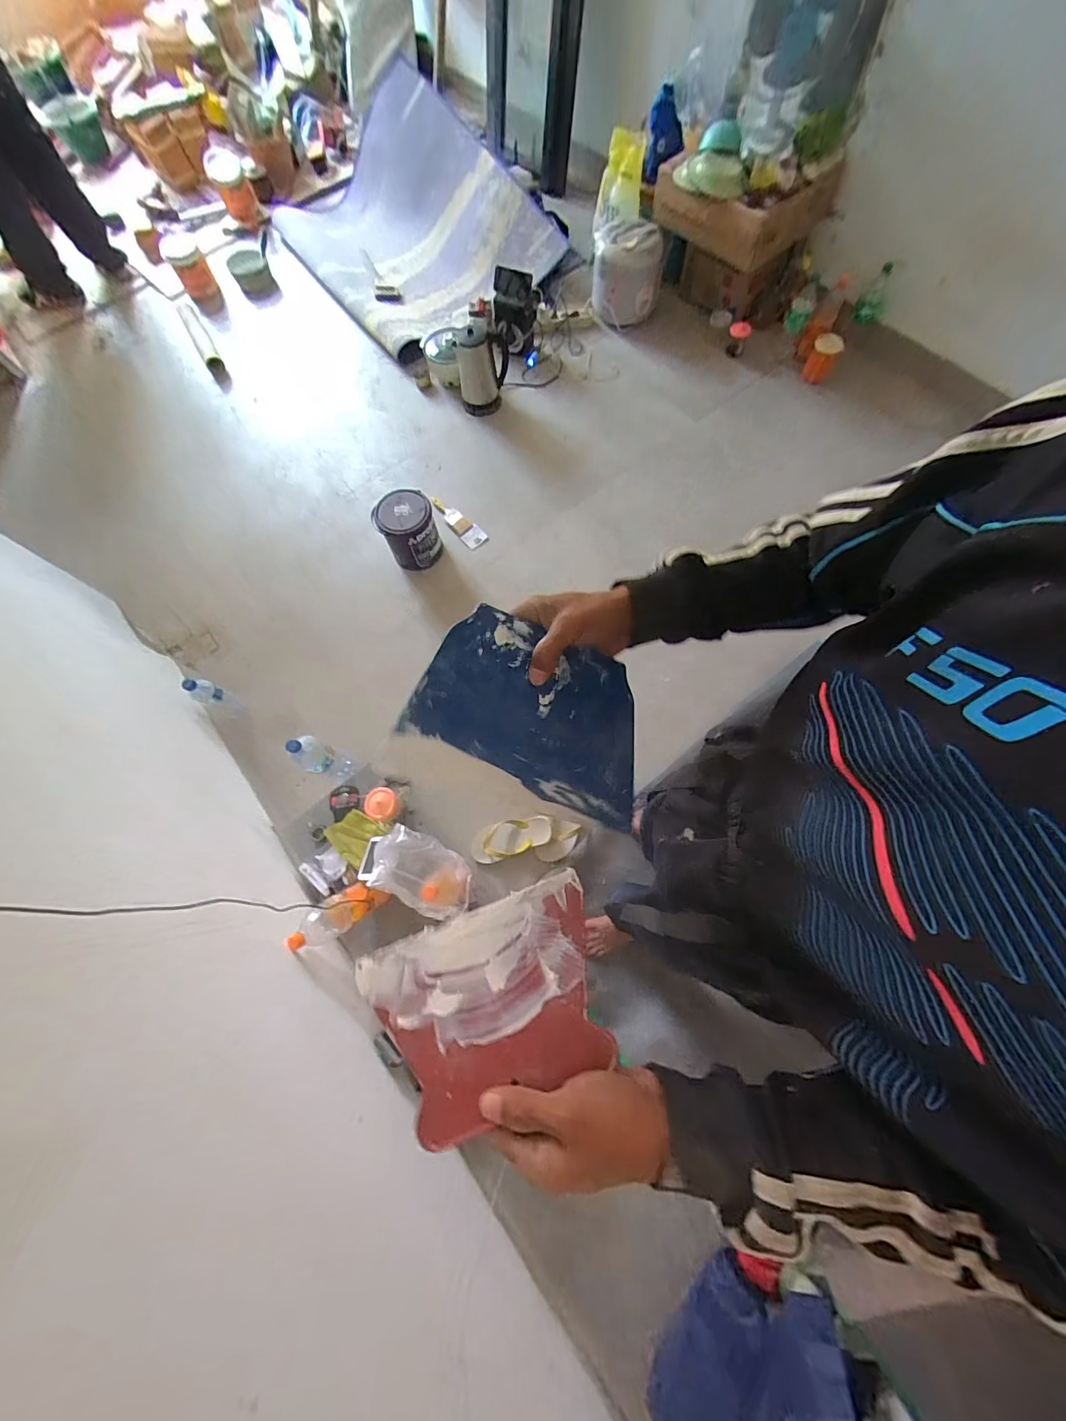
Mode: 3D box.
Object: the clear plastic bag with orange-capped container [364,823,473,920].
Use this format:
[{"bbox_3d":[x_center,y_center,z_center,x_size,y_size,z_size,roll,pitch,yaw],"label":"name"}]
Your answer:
[{"bbox_3d":[-0.232,0.350,0.984,0.228,0.075,0.137,37,55,-18],"label":"clear plastic bag with orange-capped container"}]

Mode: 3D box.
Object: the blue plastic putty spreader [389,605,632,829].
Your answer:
[{"bbox_3d":[0.011,0.000,0.375,0.198,0.006,0.130,27,72,-20],"label":"blue plastic putty spreader"}]

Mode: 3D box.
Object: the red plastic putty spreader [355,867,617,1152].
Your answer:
[{"bbox_3d":[-0.027,0.196,0.313,0.161,0.006,0.116,-25,66,-2],"label":"red plastic putty spreader"}]

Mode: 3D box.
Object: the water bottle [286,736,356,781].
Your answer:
[{"bbox_3d":[-0.565,0.136,1.250,0.071,0.302,0.077,0,72,0],"label":"water bottle"}]

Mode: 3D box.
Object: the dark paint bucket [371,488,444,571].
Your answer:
[{"bbox_3d":[-0.421,-0.603,1.579,0.181,0.216,0.177,0,77,1],"label":"dark paint bucket"}]

